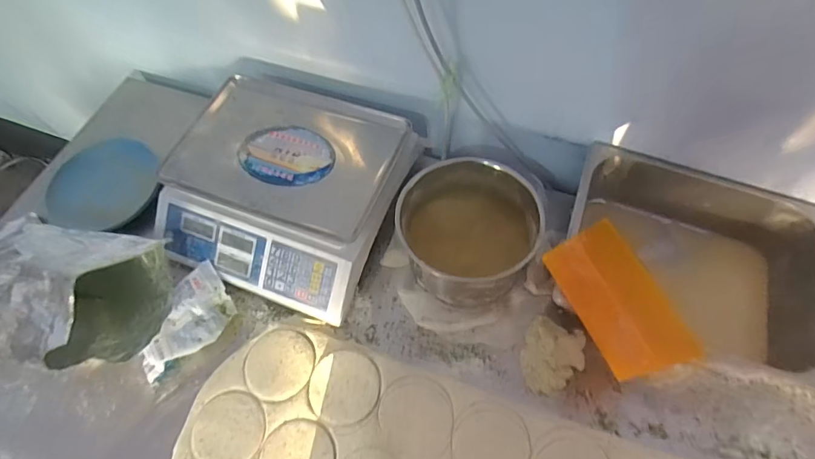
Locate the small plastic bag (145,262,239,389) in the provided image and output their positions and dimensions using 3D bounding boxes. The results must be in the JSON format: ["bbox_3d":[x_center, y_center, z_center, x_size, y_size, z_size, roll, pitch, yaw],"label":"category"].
[{"bbox_3d":[-0.325,0.136,0.679,0.098,0.034,0.156,40,70,22],"label":"small plastic bag"}]

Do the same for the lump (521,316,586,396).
[{"bbox_3d":[0.198,0.175,0.640,0.079,0.018,0.095,15,63,11],"label":"lump"}]

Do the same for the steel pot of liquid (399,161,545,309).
[{"bbox_3d":[0.086,0.001,0.701,0.205,0.086,0.198,-1,61,2],"label":"steel pot of liquid"}]

